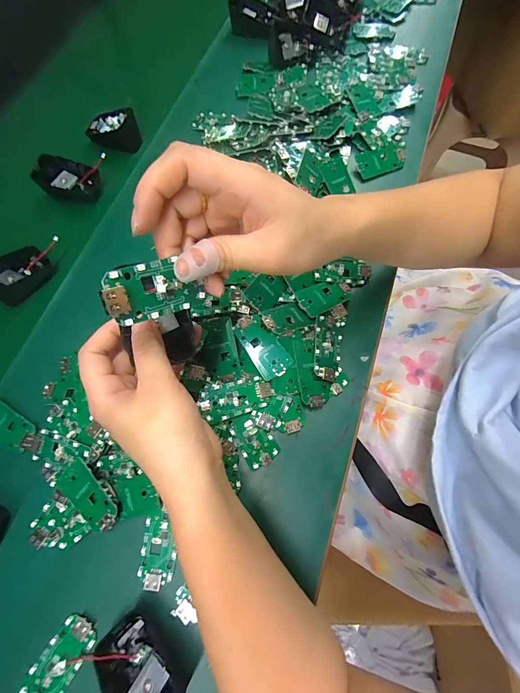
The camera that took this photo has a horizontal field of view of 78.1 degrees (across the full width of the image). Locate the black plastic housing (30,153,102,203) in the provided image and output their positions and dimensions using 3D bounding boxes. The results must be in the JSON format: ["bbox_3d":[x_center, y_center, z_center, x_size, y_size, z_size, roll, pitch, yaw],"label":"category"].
[{"bbox_3d":[-0.236,-0.207,0.397,0.064,0.031,0.045,7,70,4],"label":"black plastic housing"}]

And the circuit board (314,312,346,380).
[{"bbox_3d":[0.066,0.000,0.310,0.032,0.006,0.066,19,68,-27],"label":"circuit board"}]

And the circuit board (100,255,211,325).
[{"bbox_3d":[-0.056,-0.032,0.179,0.006,0.030,0.061,7,25,42],"label":"circuit board"}]

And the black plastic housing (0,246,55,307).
[{"bbox_3d":[-0.269,-0.084,0.357,0.049,0.039,0.072,30,73,12],"label":"black plastic housing"}]

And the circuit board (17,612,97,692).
[{"bbox_3d":[-0.155,0.243,0.245,0.031,0.006,0.062,29,73,12],"label":"circuit board"}]

